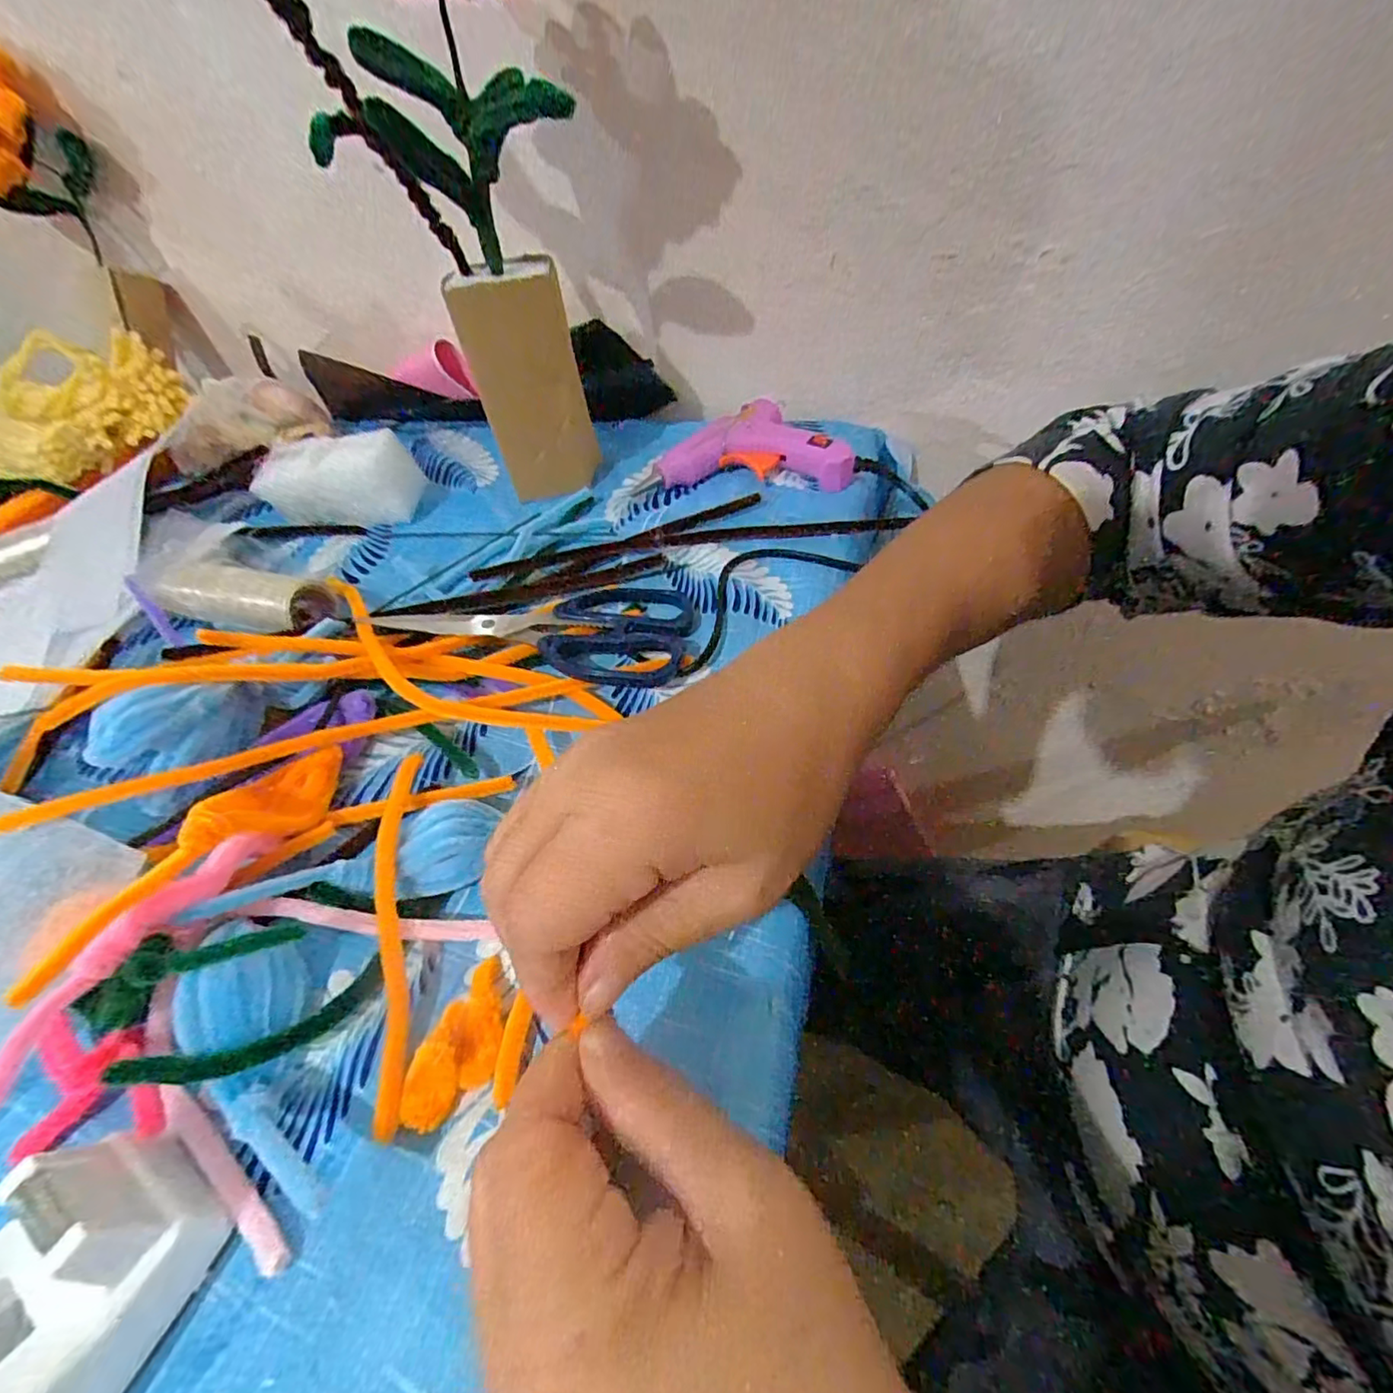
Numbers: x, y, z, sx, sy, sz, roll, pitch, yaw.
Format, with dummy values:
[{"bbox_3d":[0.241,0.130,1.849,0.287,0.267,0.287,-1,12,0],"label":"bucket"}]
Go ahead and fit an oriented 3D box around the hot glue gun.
[{"bbox_3d":[0.032,-0.171,0.414,0.139,0.024,0.071,-2,51,5],"label":"hot glue gun"}]

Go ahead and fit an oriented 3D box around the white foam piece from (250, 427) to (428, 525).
[{"bbox_3d":[-0.260,-0.159,0.442,0.115,0.048,0.042,1,50,7],"label":"white foam piece"}]

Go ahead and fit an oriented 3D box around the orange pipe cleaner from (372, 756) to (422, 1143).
[{"bbox_3d":[-0.115,0.085,0.232,0.014,0.013,0.141,-14,51,-5],"label":"orange pipe cleaner"}]

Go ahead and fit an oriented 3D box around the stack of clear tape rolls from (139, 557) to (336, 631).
[{"bbox_3d":[-0.285,-0.059,0.377,0.131,0.032,0.034,8,52,16],"label":"stack of clear tape rolls"}]

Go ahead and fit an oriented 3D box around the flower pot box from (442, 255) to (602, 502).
[{"bbox_3d":[-0.112,-0.210,0.407,0.066,0.129,0.039,-16,51,-7],"label":"flower pot box"}]

